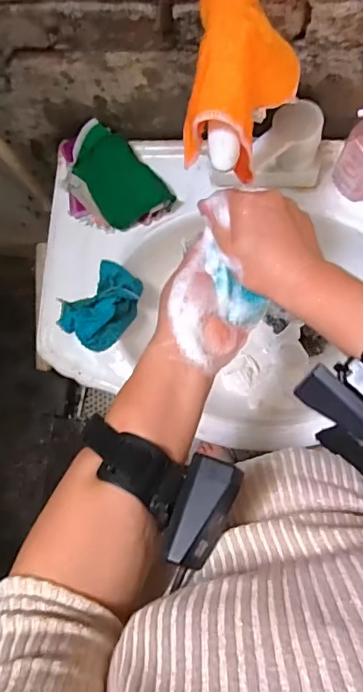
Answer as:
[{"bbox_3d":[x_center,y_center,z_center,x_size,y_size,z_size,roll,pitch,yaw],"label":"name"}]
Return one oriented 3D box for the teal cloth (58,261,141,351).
[{"bbox_3d":[-0.107,-0.057,0.657,0.087,0.041,0.113,40,89,10],"label":"teal cloth"}]

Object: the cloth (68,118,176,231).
[{"bbox_3d":[-0.094,-0.227,0.676,0.096,0.030,0.144,-41,80,1],"label":"cloth"}]

